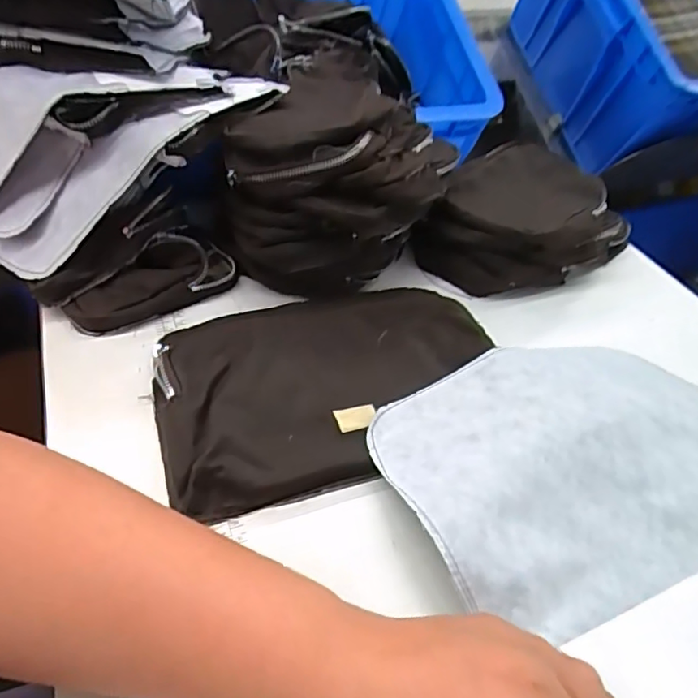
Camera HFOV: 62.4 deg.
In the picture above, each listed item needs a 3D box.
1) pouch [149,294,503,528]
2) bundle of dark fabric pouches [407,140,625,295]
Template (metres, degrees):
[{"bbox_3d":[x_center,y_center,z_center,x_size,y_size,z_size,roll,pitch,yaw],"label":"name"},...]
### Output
[{"bbox_3d":[-0.014,0.017,0.403,0.230,0.022,0.164,-12,47,-16],"label":"pouch"},{"bbox_3d":[0.157,-0.120,0.530,0.179,0.059,0.129,-26,52,-28],"label":"bundle of dark fabric pouches"}]

